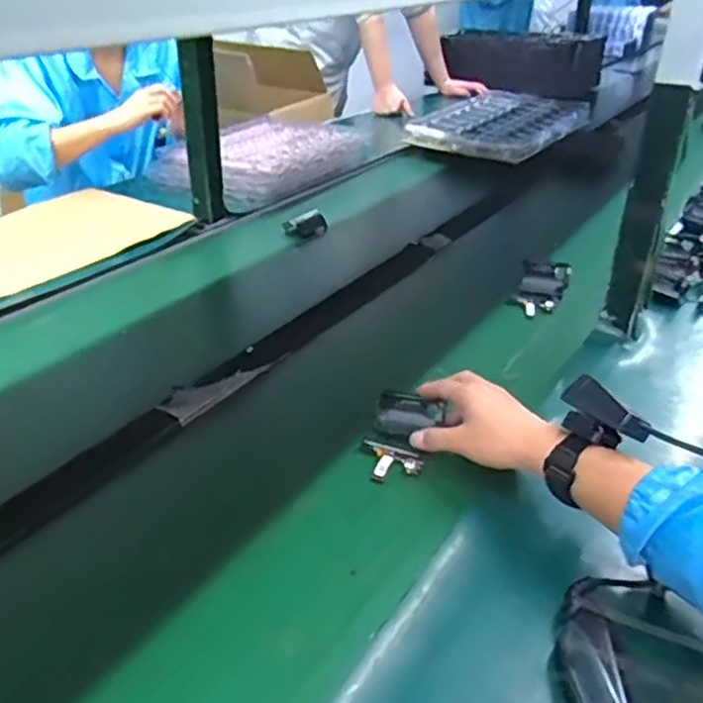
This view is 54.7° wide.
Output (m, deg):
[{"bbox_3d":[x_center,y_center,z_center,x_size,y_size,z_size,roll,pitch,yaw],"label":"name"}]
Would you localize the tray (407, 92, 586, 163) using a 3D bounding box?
[{"bbox_3d":[0.383,-0.574,1.704,0.340,0.042,0.567,23,36,30],"label":"tray"}]

